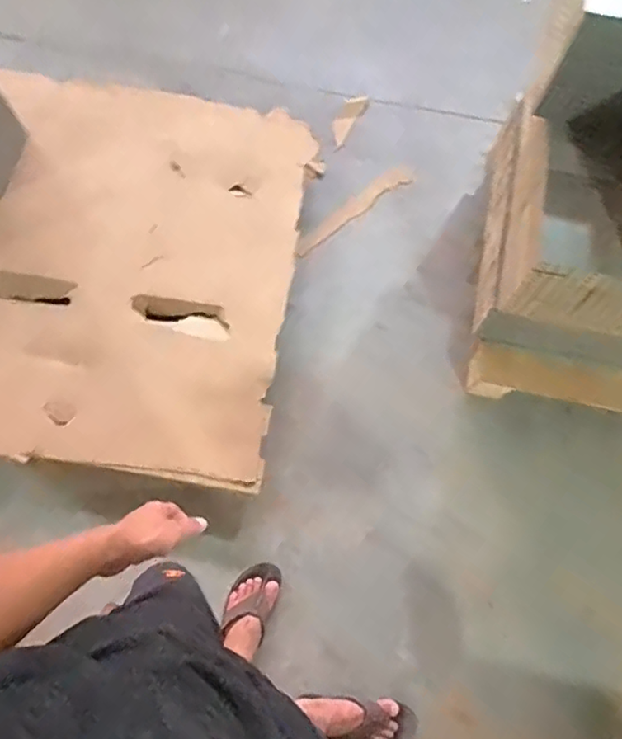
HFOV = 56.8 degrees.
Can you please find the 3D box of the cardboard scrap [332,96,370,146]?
[{"bbox_3d":[0.107,-0.720,1.651,0.059,0.019,0.157,31,87,9],"label":"cardboard scrap"}]

